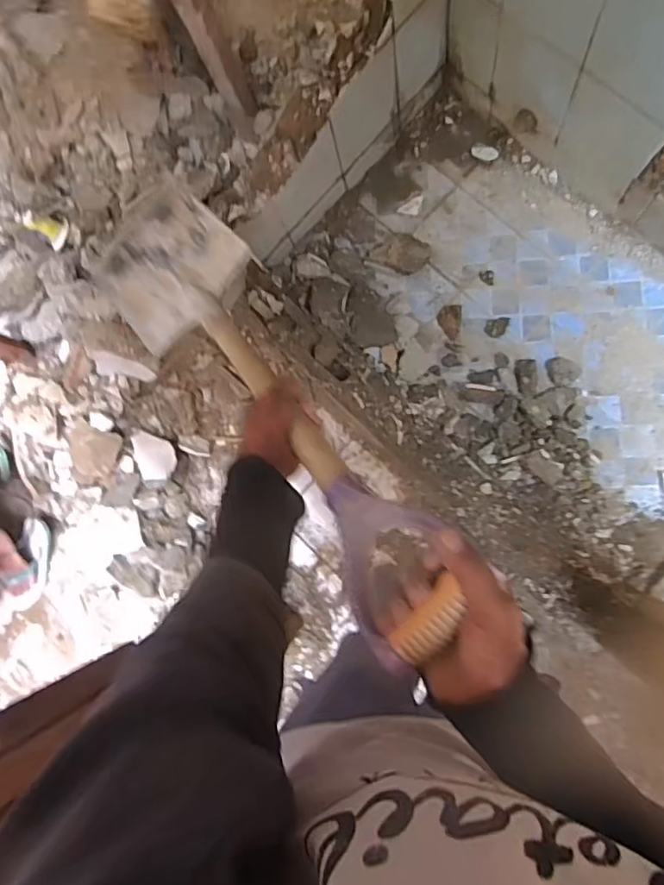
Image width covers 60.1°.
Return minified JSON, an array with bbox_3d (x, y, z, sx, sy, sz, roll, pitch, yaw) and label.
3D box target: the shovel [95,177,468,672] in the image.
[{"bbox_3d":[-0.142,-0.115,0.708,0.213,0.101,0.896,-40,42,4],"label":"shovel"}]

